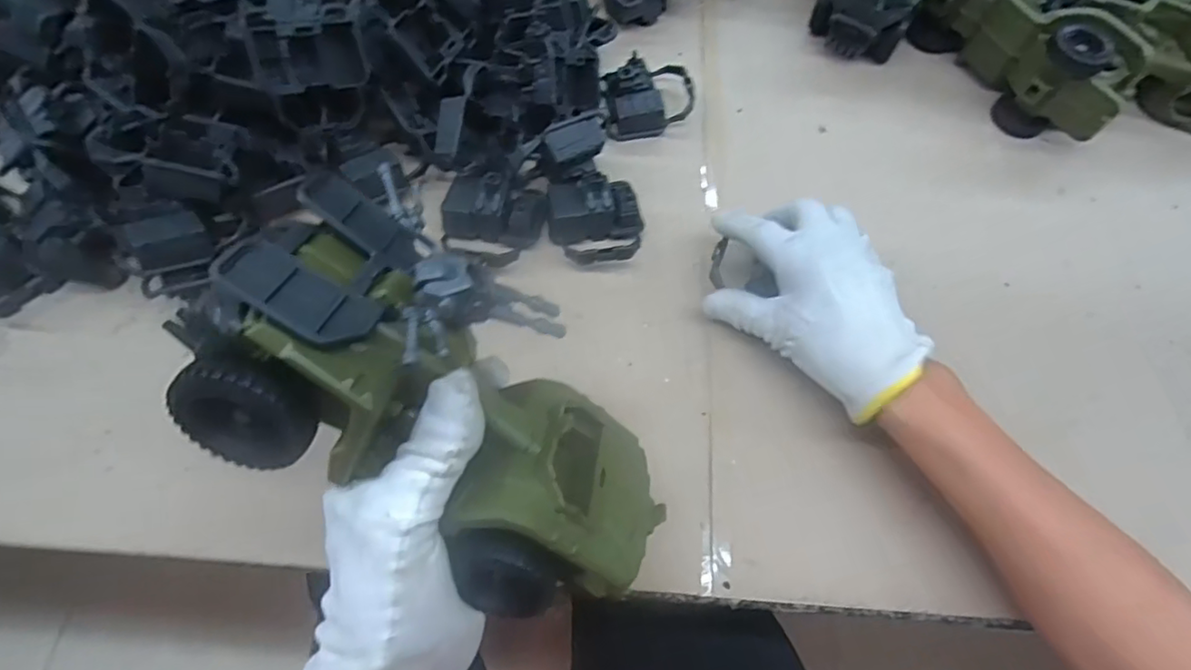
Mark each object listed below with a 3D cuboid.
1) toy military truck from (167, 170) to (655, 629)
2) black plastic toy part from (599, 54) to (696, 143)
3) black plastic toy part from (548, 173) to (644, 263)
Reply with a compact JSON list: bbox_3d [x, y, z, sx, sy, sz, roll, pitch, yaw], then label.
[{"bbox_3d":[-0.051,0.029,0.233,0.187,0.098,0.087,43,37,-22],"label":"toy military truck"},{"bbox_3d":[0.044,-0.197,0.490,0.075,0.032,0.064,-9,64,-8],"label":"black plastic toy part"},{"bbox_3d":[0.000,-0.080,0.426,0.066,0.033,0.059,4,63,-2],"label":"black plastic toy part"}]

